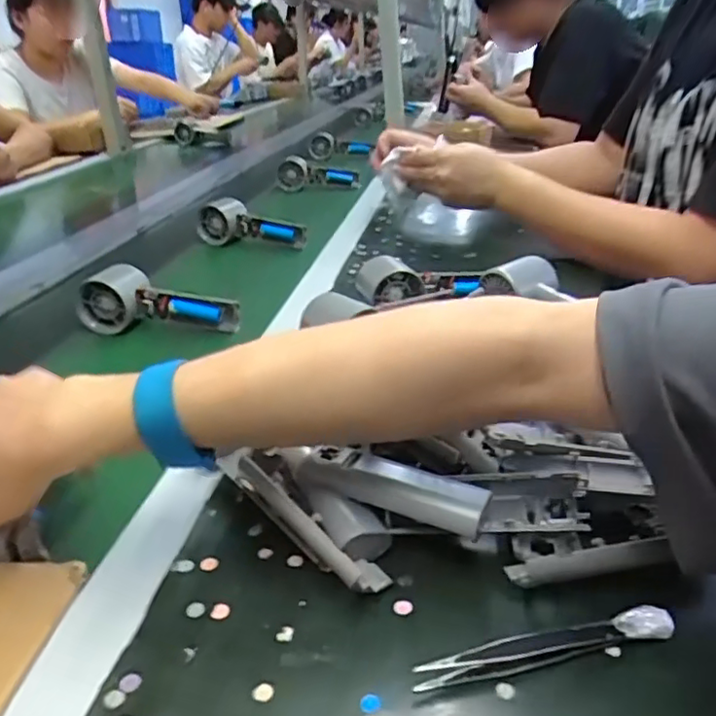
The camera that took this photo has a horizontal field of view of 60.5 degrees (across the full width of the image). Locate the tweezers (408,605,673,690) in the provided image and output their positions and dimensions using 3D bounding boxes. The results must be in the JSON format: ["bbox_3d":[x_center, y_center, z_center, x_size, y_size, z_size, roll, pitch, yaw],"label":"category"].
[{"bbox_3d":[0.086,0.132,0.280,0.121,0.013,0.014,-6,28,-10],"label":"tweezers"}]

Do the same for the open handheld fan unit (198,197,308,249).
[{"bbox_3d":[-0.151,-0.193,0.884,0.161,0.057,0.040,9,30,18],"label":"open handheld fan unit"}]

